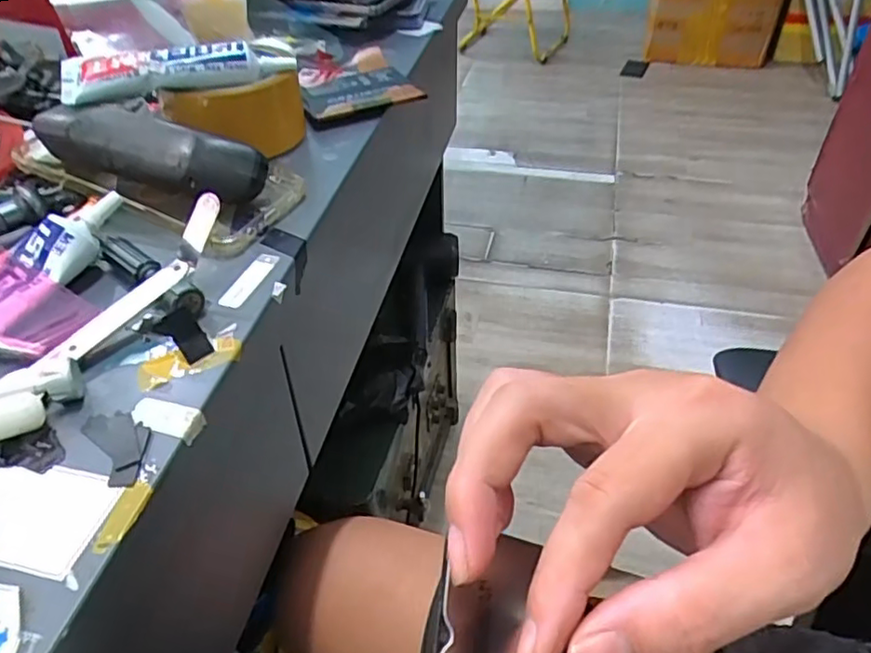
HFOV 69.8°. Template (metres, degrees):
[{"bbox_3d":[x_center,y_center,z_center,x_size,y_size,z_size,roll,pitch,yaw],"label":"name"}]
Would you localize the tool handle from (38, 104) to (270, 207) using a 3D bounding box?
[{"bbox_3d":[-0.173,-0.105,0.374,0.143,0.041,0.026,13,44,15],"label":"tool handle"}]

